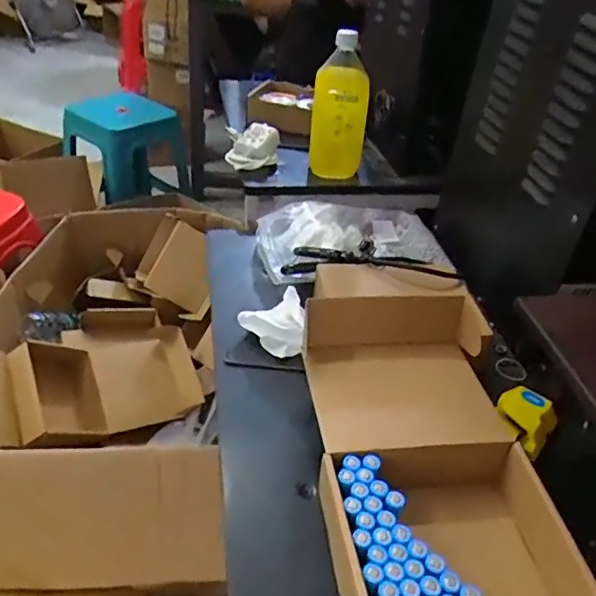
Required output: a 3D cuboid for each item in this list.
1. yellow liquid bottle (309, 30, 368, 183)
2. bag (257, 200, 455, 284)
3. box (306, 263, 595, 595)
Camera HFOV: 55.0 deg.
[{"bbox_3d":[0.061,-0.270,0.828,0.077,0.206,0.063,6,36,-2],"label":"yellow liquid bottle"},{"bbox_3d":[0.075,-0.071,0.739,0.249,0.046,0.164,3,36,-7],"label":"bag"},{"bbox_3d":[0.100,0.116,0.486,0.178,0.095,0.323,1,36,-9],"label":"box"}]

